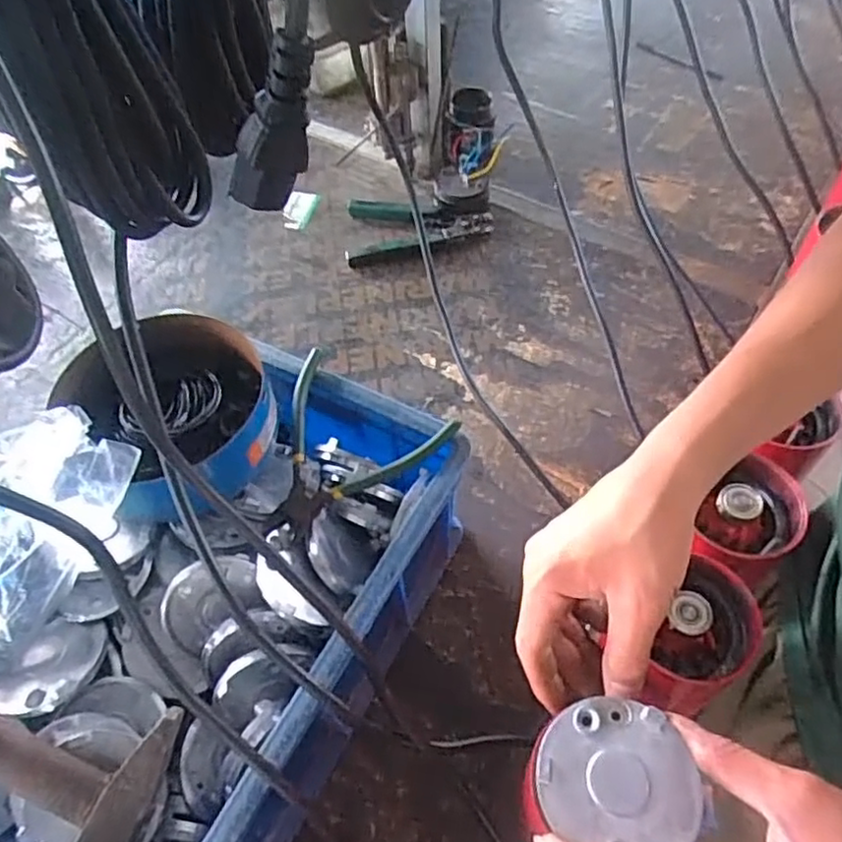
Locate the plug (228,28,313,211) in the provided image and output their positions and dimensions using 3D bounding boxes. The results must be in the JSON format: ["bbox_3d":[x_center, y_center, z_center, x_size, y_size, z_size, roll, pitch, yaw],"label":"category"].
[{"bbox_3d":[-0.052,-0.108,0.237,0.023,0.064,0.014,-3,51,-32],"label":"plug"}]

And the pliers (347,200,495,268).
[{"bbox_3d":[-0.007,-0.253,0.824,0.181,0.020,0.103,-13,56,-6],"label":"pliers"}]

